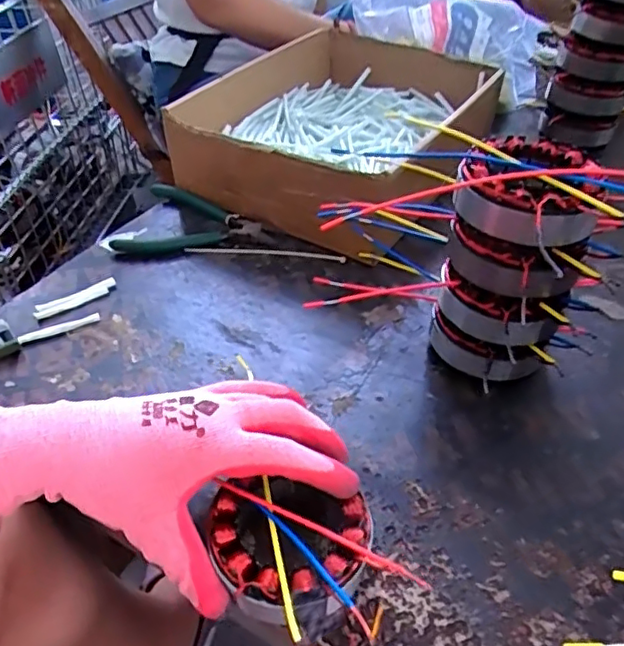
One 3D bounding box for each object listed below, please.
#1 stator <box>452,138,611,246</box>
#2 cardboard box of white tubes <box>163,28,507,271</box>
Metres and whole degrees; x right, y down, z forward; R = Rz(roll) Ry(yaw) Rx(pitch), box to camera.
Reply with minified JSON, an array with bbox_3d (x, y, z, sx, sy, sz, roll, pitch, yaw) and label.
[{"bbox_3d":[0.131,-0.082,0.359,0.081,0.036,0.088,15,44,16],"label":"stator"},{"bbox_3d":[0.042,-0.200,0.623,0.239,0.093,0.338,26,48,24],"label":"cardboard box of white tubes"}]

